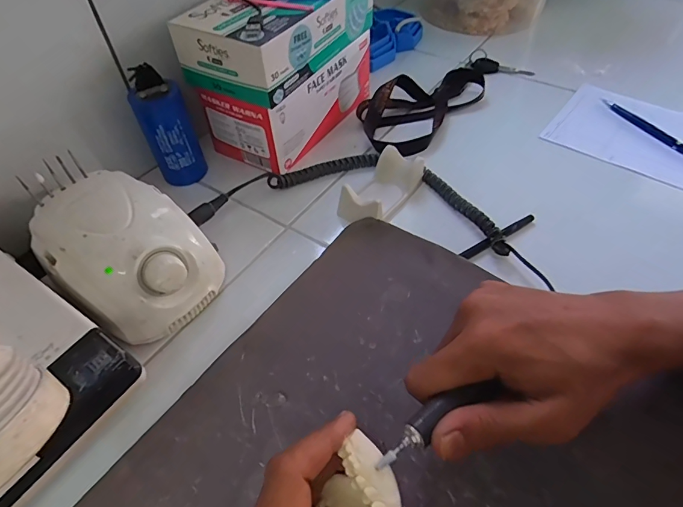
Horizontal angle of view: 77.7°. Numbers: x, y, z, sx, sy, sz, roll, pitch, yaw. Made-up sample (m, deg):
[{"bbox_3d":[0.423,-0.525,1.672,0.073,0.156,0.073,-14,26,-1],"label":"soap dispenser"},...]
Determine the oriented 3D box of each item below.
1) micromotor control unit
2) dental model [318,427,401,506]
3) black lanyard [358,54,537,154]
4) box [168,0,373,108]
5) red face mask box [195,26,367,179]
[{"bbox_3d":[-0.176,0.001,0.353,0.135,0.084,0.105,27,57,24],"label":"micromotor control unit"},{"bbox_3d":[0.010,0.129,0.226,0.041,0.043,0.043,36,61,28],"label":"dental model"},{"bbox_3d":[0.114,-0.203,0.540,0.099,0.035,0.242,35,60,28],"label":"black lanyard"},{"bbox_3d":[-0.063,-0.248,0.454,0.110,0.065,0.211,23,55,21],"label":"box"},{"bbox_3d":[-0.056,-0.192,0.511,0.099,0.088,0.200,27,56,23],"label":"red face mask box"}]

